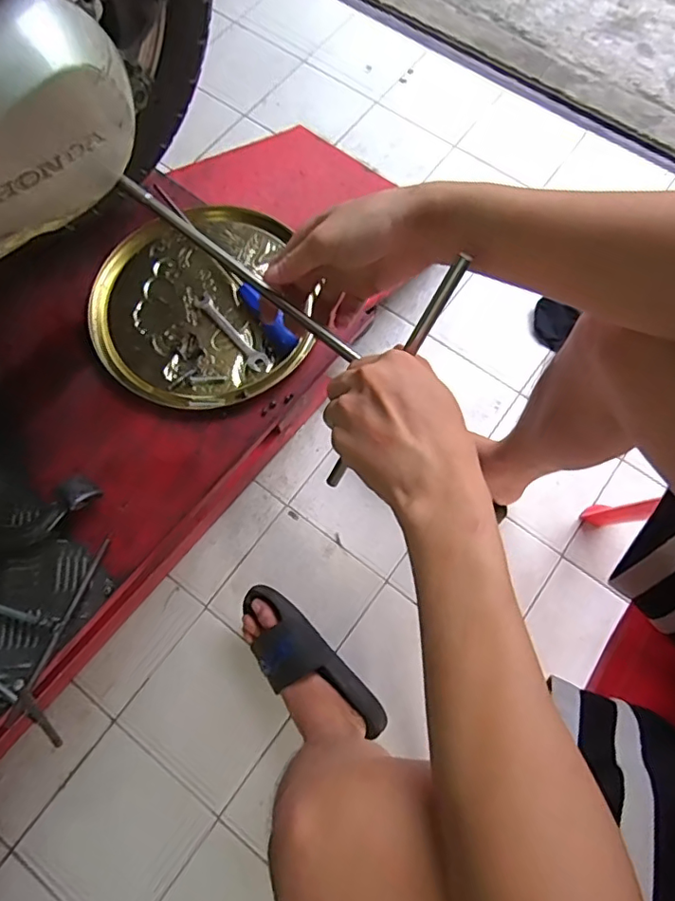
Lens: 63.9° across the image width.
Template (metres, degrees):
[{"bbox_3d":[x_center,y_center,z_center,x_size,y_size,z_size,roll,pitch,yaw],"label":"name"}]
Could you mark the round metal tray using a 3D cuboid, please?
[{"bbox_3d":[-0.156,-0.167,0.619,0.243,0.022,0.253,0,72,0],"label":"round metal tray"}]

